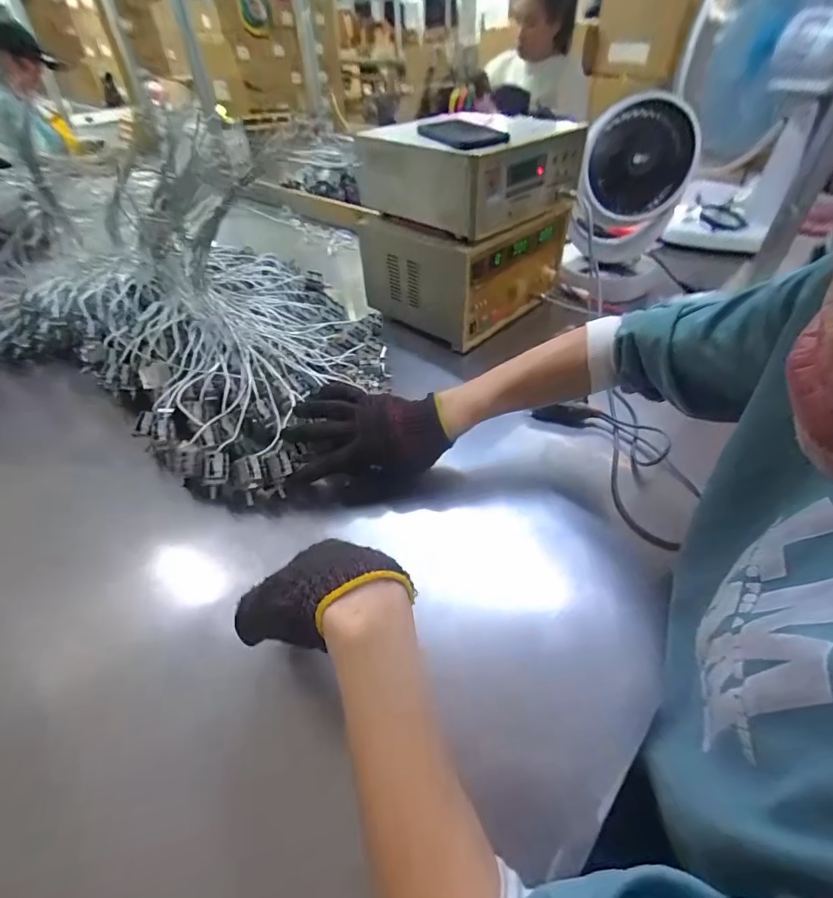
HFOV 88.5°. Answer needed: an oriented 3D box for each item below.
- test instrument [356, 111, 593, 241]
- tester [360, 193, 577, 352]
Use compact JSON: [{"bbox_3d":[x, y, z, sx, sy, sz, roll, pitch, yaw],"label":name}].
[{"bbox_3d":[0.089,-0.478,0.728,0.269,0.117,0.273,-34,52,-30],"label":"test instrument"},{"bbox_3d":[0.101,-0.362,0.829,0.331,0.179,0.245,-34,52,-30],"label":"tester"}]

